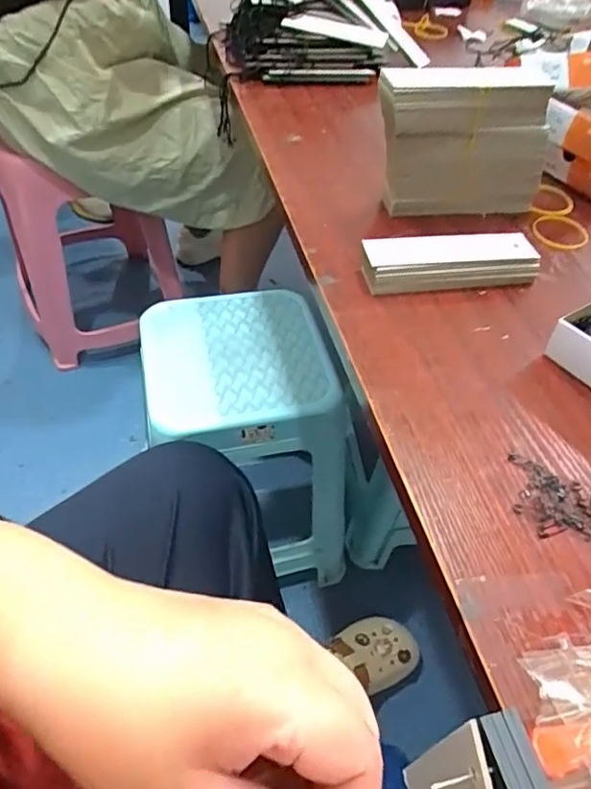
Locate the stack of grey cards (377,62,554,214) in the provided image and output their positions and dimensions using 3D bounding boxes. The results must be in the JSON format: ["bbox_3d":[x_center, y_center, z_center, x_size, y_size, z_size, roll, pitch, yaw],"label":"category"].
[{"bbox_3d":[0.131,-0.195,0.438,0.134,0.111,0.039,-5,49,-9],"label":"stack of grey cards"}]

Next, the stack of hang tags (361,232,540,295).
[{"bbox_3d":[0.113,-0.094,0.403,0.126,0.026,0.035,-6,49,-9],"label":"stack of hang tags"}]

